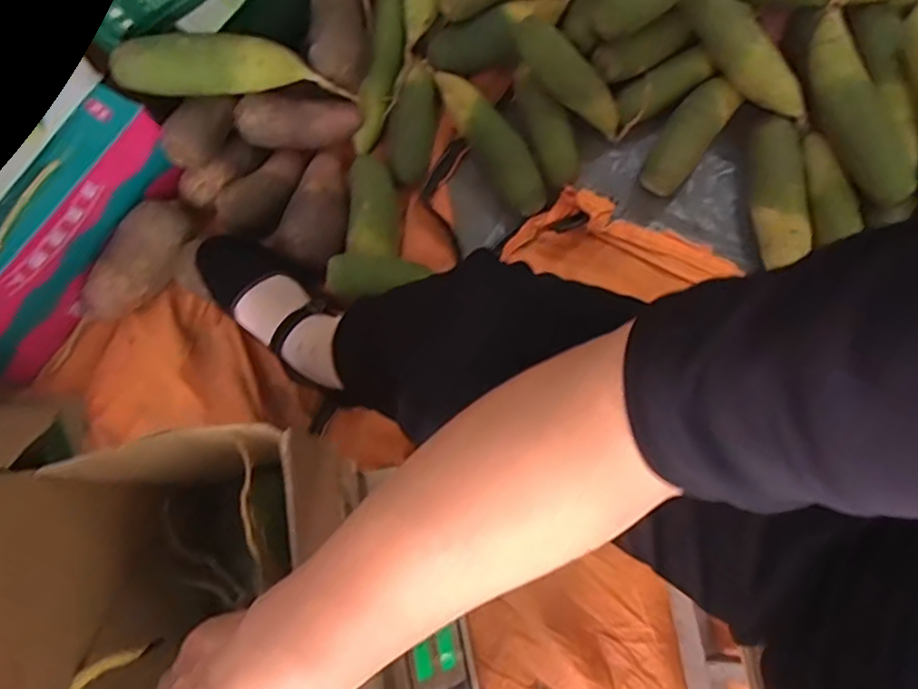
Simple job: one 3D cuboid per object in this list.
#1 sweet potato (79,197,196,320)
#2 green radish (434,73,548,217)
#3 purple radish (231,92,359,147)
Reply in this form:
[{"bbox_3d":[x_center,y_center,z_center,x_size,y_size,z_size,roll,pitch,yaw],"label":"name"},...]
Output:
[{"bbox_3d":[-0.382,-0.095,0.714,0.075,0.060,0.164,42,96,10],"label":"sweet potato"},{"bbox_3d":[0.038,-0.256,0.760,0.055,0.059,0.214,-36,79,-6],"label":"green radish"},{"bbox_3d":[-0.194,-0.269,0.723,0.143,0.056,0.048,-4,77,1],"label":"purple radish"}]

